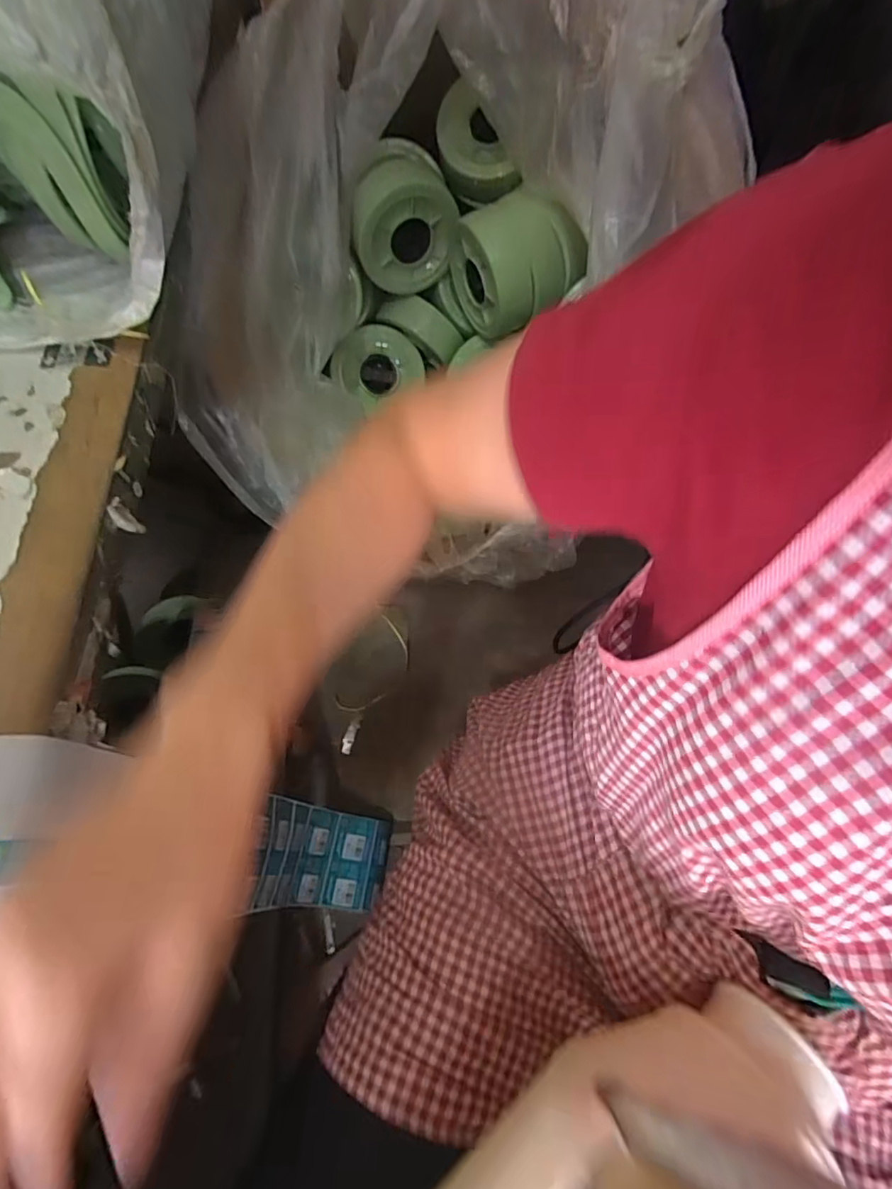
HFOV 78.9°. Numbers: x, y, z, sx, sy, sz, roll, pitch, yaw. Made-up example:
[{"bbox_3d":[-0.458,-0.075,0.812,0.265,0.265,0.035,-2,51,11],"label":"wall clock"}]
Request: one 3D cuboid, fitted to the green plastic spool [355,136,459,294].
[{"bbox_3d":[-0.067,-0.544,0.787,0.146,0.145,0.103,-12,64,-6],"label":"green plastic spool"}]

